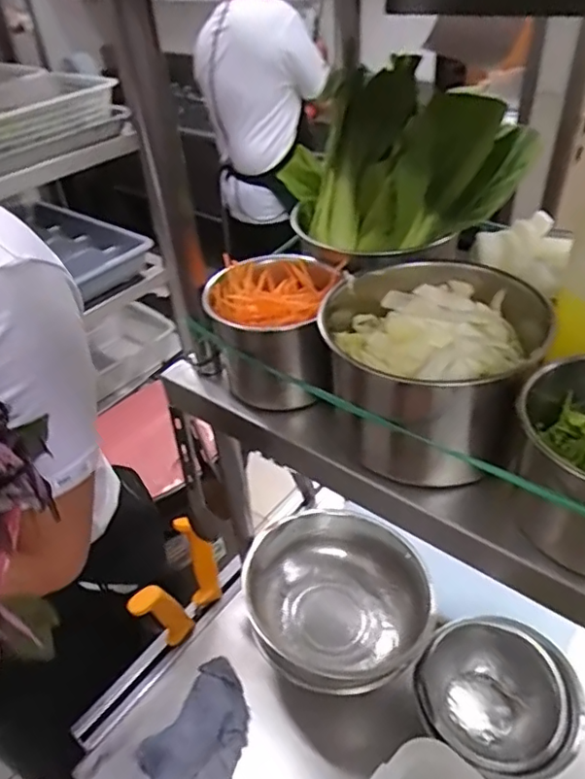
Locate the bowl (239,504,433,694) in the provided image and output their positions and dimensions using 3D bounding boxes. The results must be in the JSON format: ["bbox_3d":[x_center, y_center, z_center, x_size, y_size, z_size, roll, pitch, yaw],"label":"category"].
[{"bbox_3d":[0.059,0.249,0.710,0.215,0.093,0.192,12,43,20],"label":"bowl"}]

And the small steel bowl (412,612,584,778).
[{"bbox_3d":[0.223,0.344,0.634,0.151,0.076,0.155,-3,39,3],"label":"small steel bowl"}]

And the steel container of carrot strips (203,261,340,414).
[{"bbox_3d":[-0.015,-0.047,0.497,0.104,0.094,0.100,5,41,13],"label":"steel container of carrot strips"}]

